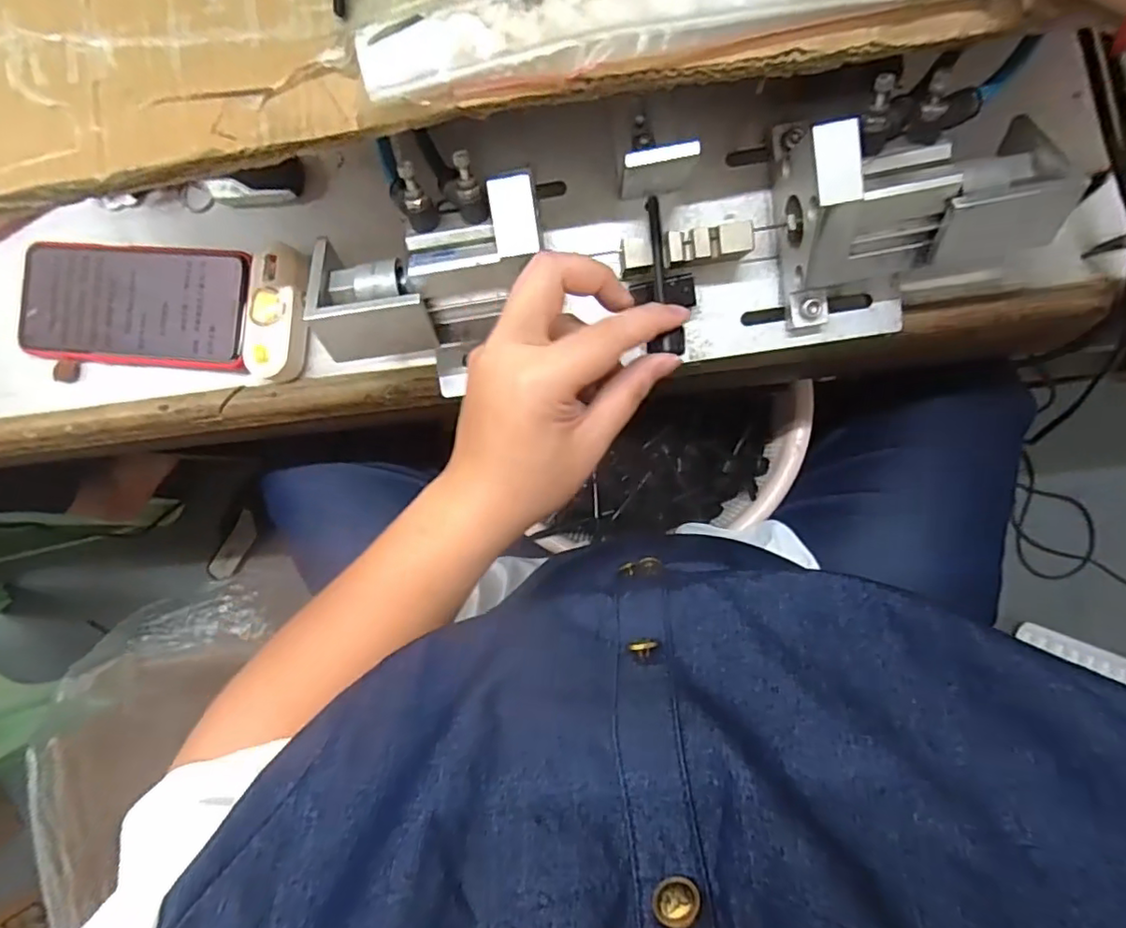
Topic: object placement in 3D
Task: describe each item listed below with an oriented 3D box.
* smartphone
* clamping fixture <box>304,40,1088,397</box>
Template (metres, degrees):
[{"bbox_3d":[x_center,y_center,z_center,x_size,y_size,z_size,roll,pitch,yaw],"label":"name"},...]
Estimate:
[{"bbox_3d":[-0.286,-0.106,0.397,0.162,0.014,0.078,3,90,3],"label":"smartphone"},{"bbox_3d":[0.060,-0.120,0.319,0.381,0.095,0.115,-6,89,1],"label":"clamping fixture"}]

